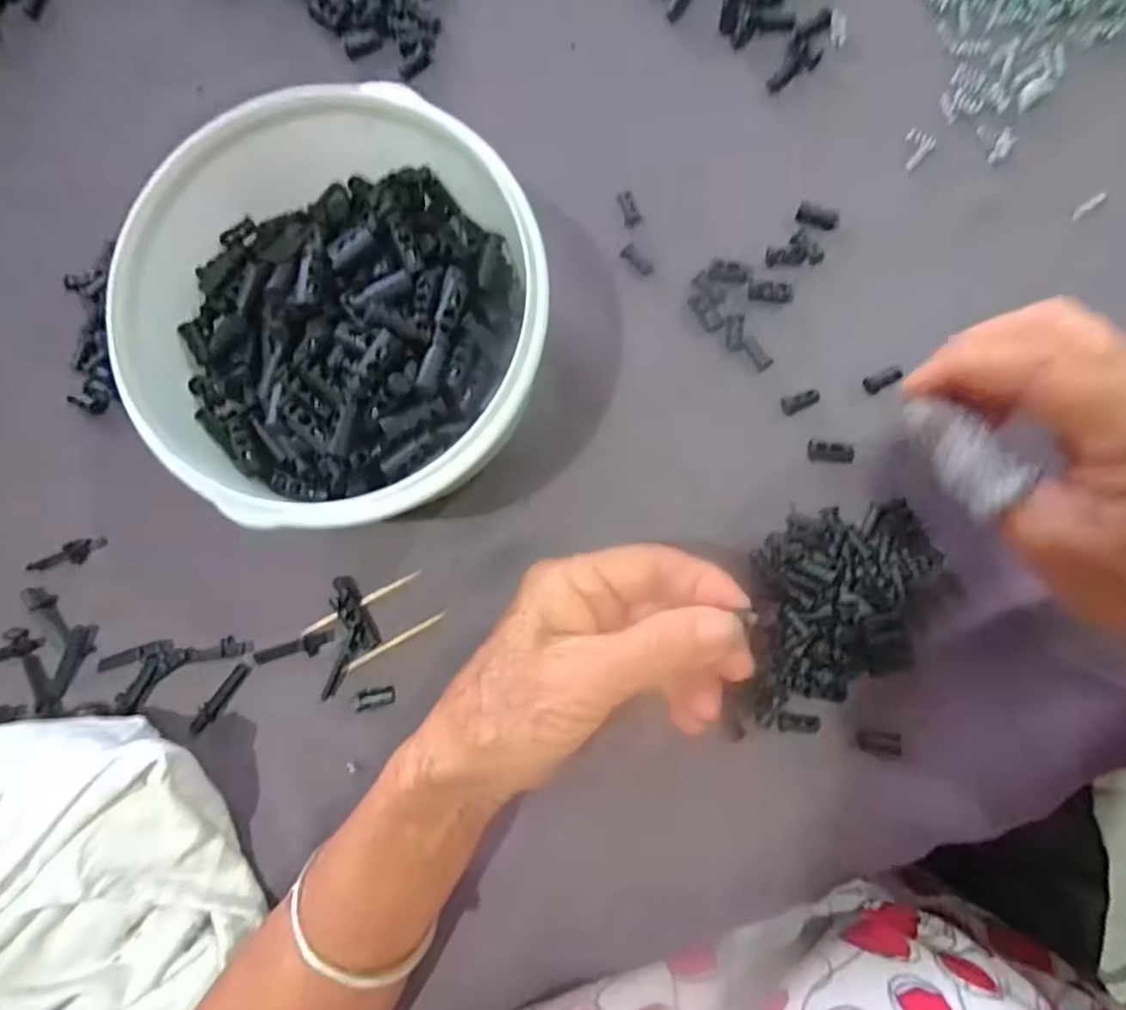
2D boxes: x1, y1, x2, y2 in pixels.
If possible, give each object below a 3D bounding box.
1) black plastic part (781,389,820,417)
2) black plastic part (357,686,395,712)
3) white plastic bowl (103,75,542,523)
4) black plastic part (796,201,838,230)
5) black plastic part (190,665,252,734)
[{"bbox_3d":[0.107,-0.047,0.295,0.017,0.004,0.008,-21,85,4],"label":"black plastic part"},{"bbox_3d":[-0.086,0.088,0.300,0.018,0.004,0.008,-16,85,4],"label":"black plastic part"},{"bbox_3d":[-0.085,-0.074,0.274,0.156,0.086,0.162,0,84,4],"label":"white plastic bowl"},{"bbox_3d":[0.116,-0.131,0.300,0.019,0.006,0.008,18,88,6],"label":"black plastic part"},{"bbox_3d":[-0.159,0.090,0.305,0.008,0.006,0.038,39,91,6],"label":"black plastic part"}]

